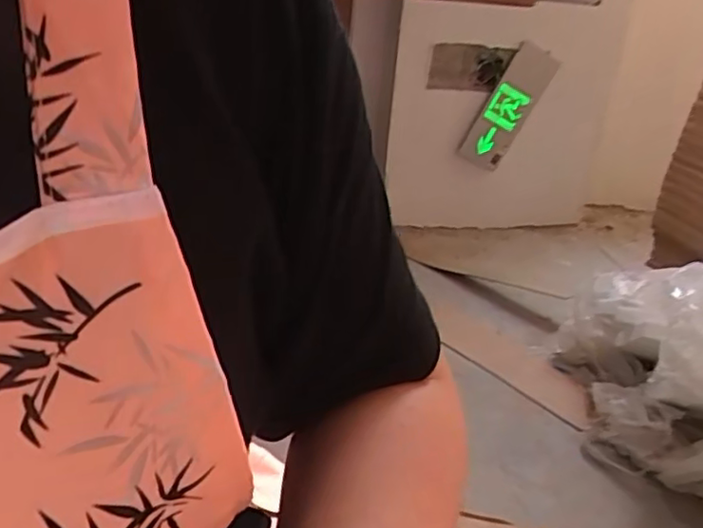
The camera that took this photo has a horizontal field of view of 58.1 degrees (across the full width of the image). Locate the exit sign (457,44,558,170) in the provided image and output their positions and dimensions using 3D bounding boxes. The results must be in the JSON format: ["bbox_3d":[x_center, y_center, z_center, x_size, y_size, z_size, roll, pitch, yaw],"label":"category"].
[{"bbox_3d":[0.420,-0.409,1.696,0.146,0.335,0.037,16,29,-24],"label":"exit sign"}]

